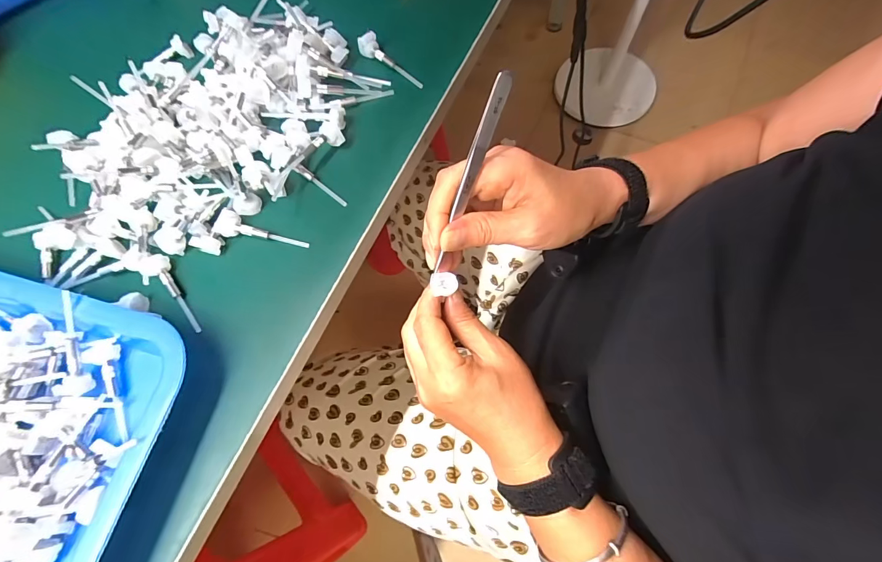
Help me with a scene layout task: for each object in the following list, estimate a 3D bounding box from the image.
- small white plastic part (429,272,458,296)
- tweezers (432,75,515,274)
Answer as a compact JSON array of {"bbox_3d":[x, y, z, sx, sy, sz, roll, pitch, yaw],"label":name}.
[{"bbox_3d":[0.002,0.002,0.268,0.019,0.004,0.017,3,74,1],"label":"small white plastic part"},{"bbox_3d":[0.016,-0.058,0.228,0.008,0.007,0.120,24,119,7],"label":"tweezers"}]

